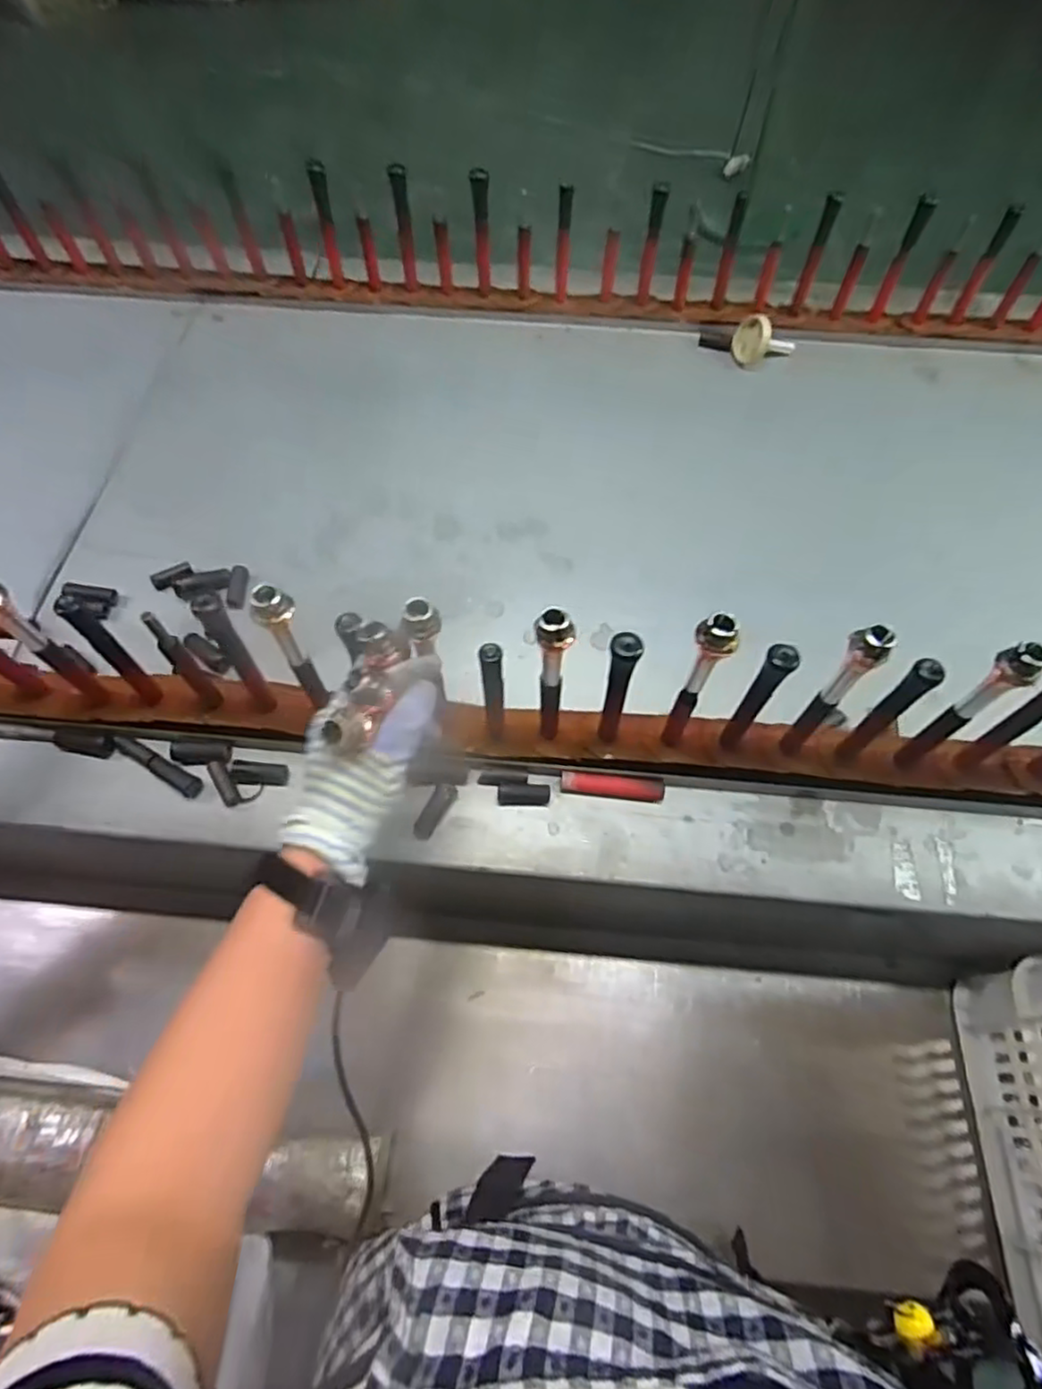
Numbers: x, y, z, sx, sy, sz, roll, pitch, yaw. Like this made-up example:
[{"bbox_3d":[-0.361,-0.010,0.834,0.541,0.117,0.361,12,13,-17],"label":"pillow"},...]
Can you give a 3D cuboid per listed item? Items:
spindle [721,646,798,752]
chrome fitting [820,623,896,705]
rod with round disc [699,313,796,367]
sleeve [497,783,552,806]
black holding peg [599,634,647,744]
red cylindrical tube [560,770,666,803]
[{"bbox_3d":[0.182,0.005,0.520,0.020,0.143,0.015,35,67,18],"label":"spindle"},{"bbox_3d":[0.231,-0.019,0.465,0.025,0.081,0.020,35,67,18],"label":"chrome fitting"},{"bbox_3d":[0.305,-0.479,0.895,0.126,0.059,0.059,21,64,12],"label":"rod with round disc"},{"bbox_3d":[0.003,0.087,0.581,0.046,0.014,0.016,-1,61,0],"label":"sleeve"},{"bbox_3d":[0.072,0.000,0.516,0.021,0.140,0.020,12,62,7],"label":"black holding peg"},{"bbox_3d":[0.081,0.079,0.582,0.090,0.018,0.019,4,61,3],"label":"red cylindrical tube"}]

